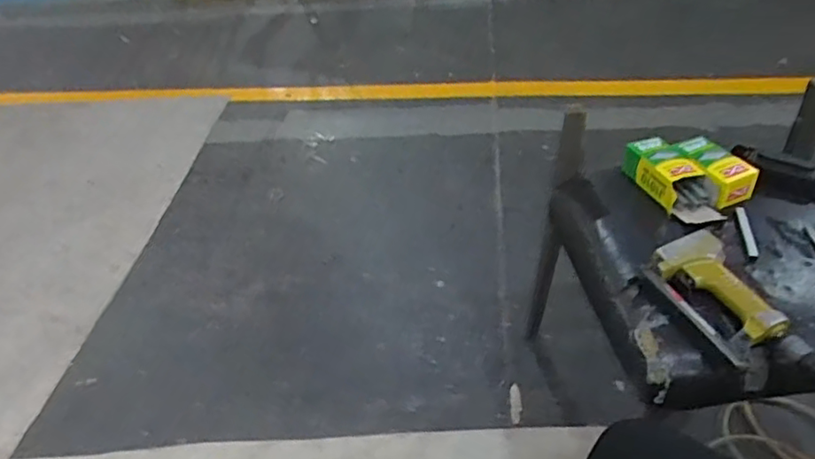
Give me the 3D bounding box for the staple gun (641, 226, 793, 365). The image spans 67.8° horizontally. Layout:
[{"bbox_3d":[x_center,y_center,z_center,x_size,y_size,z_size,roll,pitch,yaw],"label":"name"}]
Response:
[{"bbox_3d":[0.396,0.085,0.770,0.112,0.049,0.179,-18,41,-14],"label":"staple gun"}]

